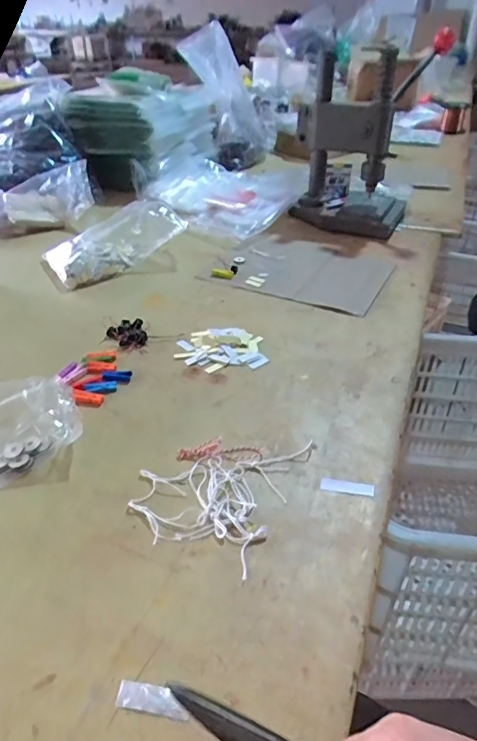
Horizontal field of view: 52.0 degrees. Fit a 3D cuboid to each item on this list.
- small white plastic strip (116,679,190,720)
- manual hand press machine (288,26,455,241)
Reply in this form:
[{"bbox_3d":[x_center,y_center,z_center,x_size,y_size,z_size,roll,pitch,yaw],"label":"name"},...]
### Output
[{"bbox_3d":[-0.053,0.203,0.303,0.046,0.004,0.016,7,37,11],"label":"small white plastic strip"},{"bbox_3d":[0.227,-0.428,0.925,0.242,0.289,0.125,8,37,12],"label":"manual hand press machine"}]

